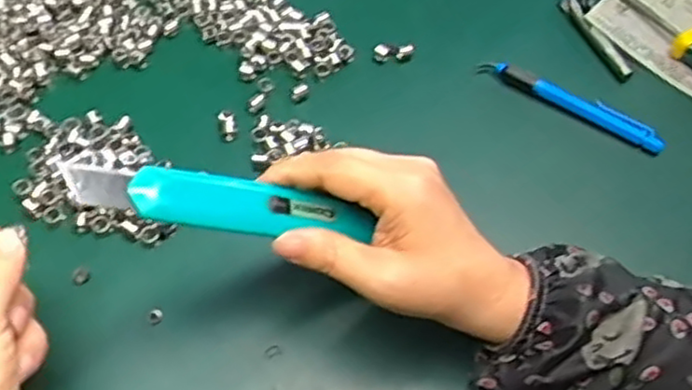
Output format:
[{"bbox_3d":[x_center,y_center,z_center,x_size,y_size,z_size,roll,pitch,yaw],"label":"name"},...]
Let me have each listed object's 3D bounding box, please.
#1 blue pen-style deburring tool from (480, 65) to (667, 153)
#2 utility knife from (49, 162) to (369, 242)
[{"bbox_3d":[0.145,-0.060,0.463,0.124,0.016,0.010,25,62,11],"label":"blue pen-style deburring tool"},{"bbox_3d":[-0.052,0.001,0.315,0.131,0.014,0.026,8,58,-27],"label":"utility knife"}]

